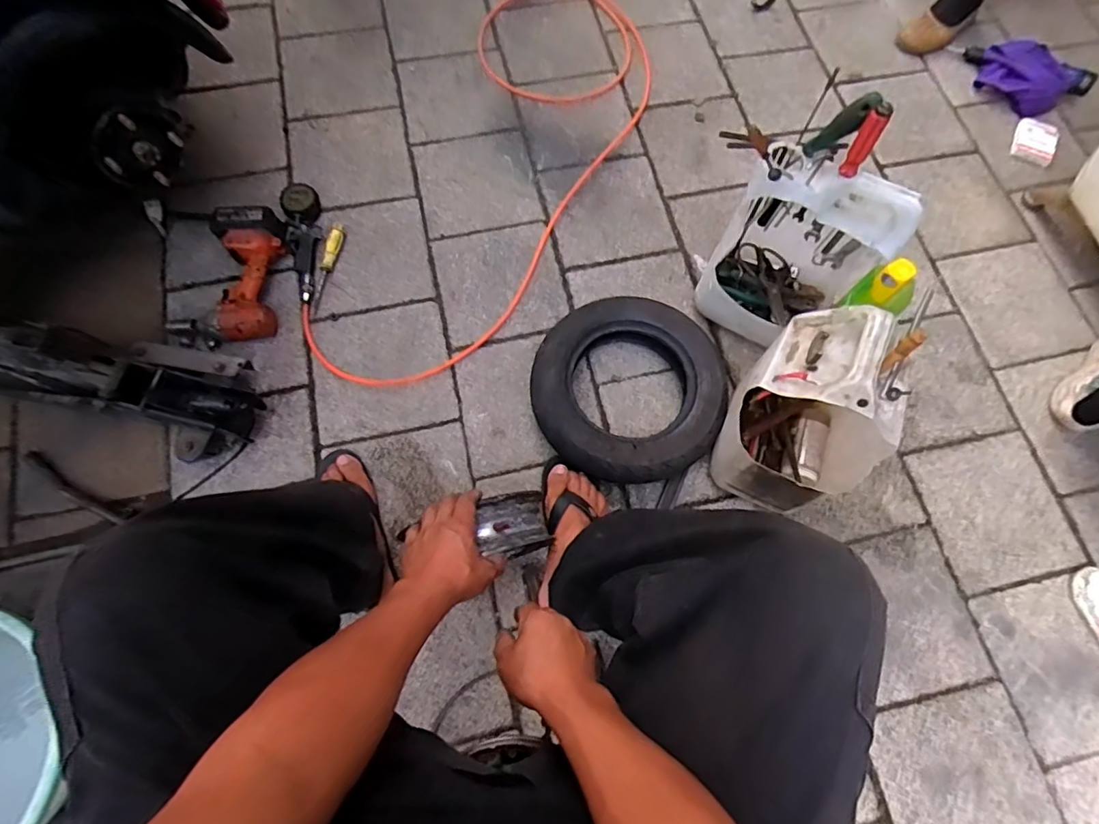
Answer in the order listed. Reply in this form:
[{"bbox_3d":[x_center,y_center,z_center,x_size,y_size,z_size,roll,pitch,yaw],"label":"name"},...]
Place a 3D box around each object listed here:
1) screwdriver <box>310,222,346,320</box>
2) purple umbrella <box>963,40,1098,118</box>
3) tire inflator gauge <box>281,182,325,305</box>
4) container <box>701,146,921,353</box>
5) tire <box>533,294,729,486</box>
[{"bbox_3d":[-0.431,-0.275,1.049,0.035,0.026,0.195,7,71,0],"label":"screwdriver"},{"bbox_3d":[1.090,-0.775,1.235,0.269,0.075,0.123,35,74,10],"label":"purple umbrella"},{"bbox_3d":[-0.484,-0.335,1.060,0.061,0.050,0.260,-7,71,-4],"label":"tire inflator gauge"},{"bbox_3d":[0.408,-0.269,0.905,0.227,0.336,0.194,22,72,6],"label":"container"},{"bbox_3d":[0.137,-0.047,0.945,0.330,0.097,0.339,-4,71,-3],"label":"tire"}]

